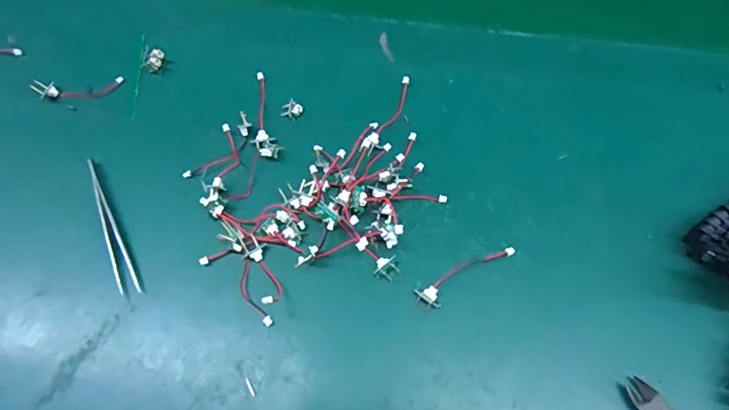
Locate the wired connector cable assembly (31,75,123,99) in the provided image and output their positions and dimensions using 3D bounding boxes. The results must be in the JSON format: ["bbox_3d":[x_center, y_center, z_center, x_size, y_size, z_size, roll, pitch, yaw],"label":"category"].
[{"bbox_3d":[-0.211,-0.087,0.348,0.059,0.012,0.015,-7,64,0],"label":"wired connector cable assembly"}]

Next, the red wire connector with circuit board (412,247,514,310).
[{"bbox_3d":[0.059,0.039,0.274,0.064,0.004,0.014,-30,66,-11],"label":"red wire connector with circuit board"}]

